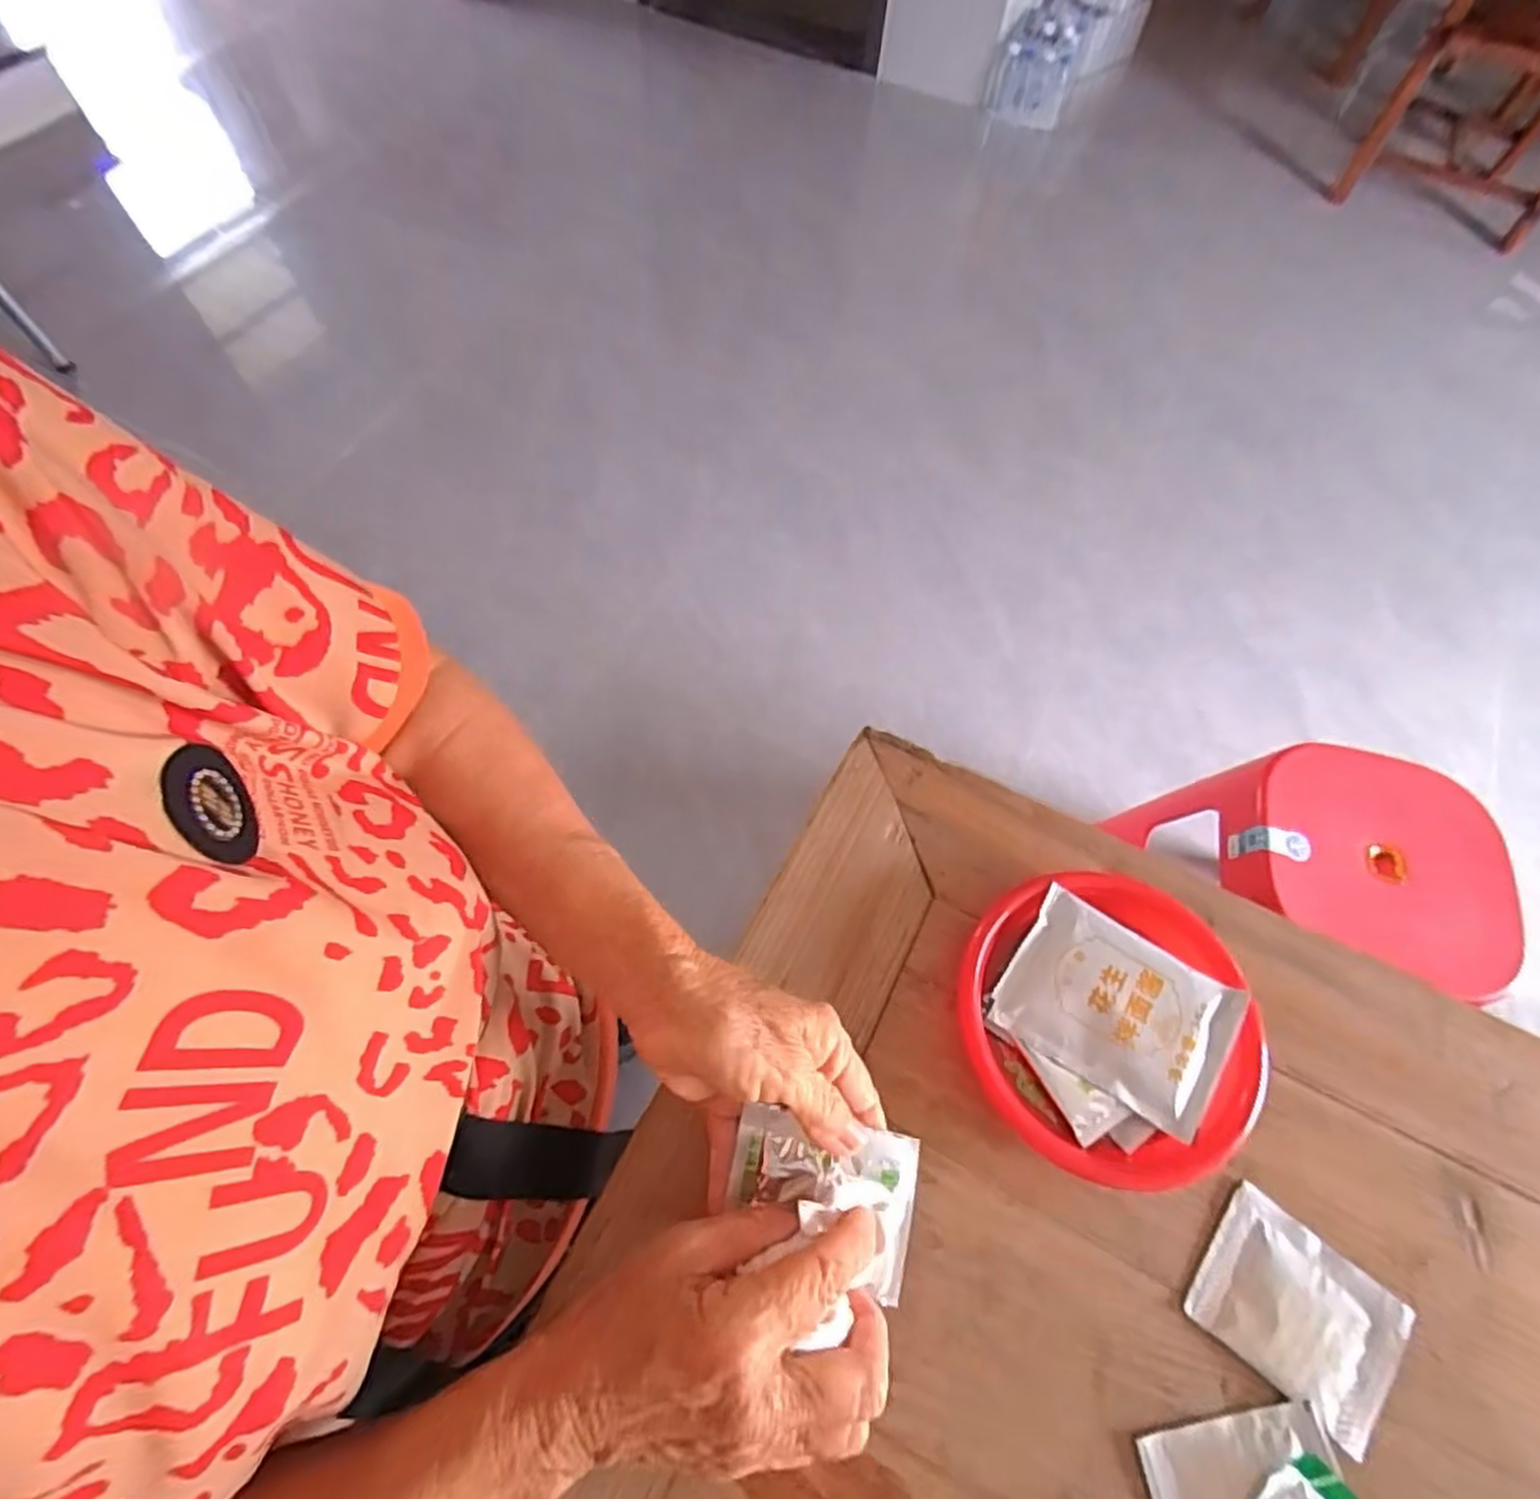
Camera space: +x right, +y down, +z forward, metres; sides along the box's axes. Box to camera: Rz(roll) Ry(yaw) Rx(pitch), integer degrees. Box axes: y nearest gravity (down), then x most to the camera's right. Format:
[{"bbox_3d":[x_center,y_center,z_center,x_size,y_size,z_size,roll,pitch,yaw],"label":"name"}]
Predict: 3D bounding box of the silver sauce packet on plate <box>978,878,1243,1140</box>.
[{"bbox_3d":[0.171,0.127,0.363,0.101,0.008,0.078,30,73,15],"label":"silver sauce packet on plate"}]

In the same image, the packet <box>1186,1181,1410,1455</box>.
[{"bbox_3d":[0.231,0.245,0.323,0.075,0.011,0.063,39,69,15],"label":"packet"}]

